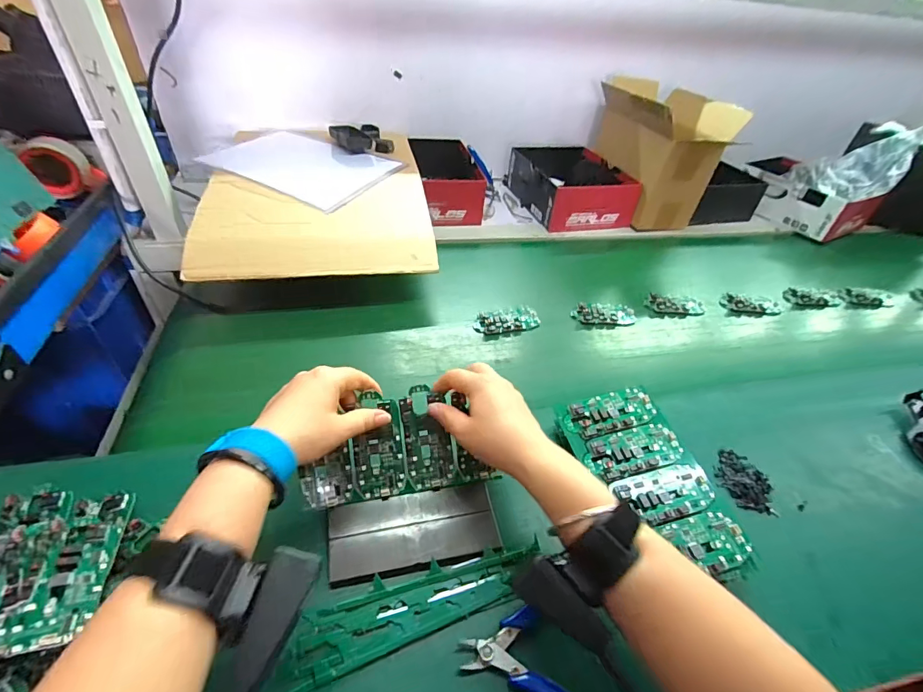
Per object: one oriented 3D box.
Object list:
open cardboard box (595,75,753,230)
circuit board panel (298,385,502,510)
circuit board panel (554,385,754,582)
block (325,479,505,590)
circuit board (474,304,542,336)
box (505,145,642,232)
[{"bbox_3d":[0.404,-0.396,0.889,0.160,0.207,0.246,-11,45,-18],"label":"open cardboard box"},{"bbox_3d":[-0.060,0.093,0.403,0.170,0.013,0.097,-6,85,-15],"label":"circuit board panel"},{"bbox_3d":[0.177,0.122,0.413,0.101,0.017,0.189,-7,44,-14],"label":"circuit board panel"},{"bbox_3d":[-0.042,0.165,0.384,0.147,0.008,0.067,-7,44,-15],"label":"block"},{"bbox_3d":[0.065,-0.039,0.624,0.094,0.012,0.049,-11,45,-18],"label":"circuit board"},{"bbox_3d":[0.223,-0.341,0.898,0.185,0.089,0.255,-11,45,-18],"label":"box"}]

